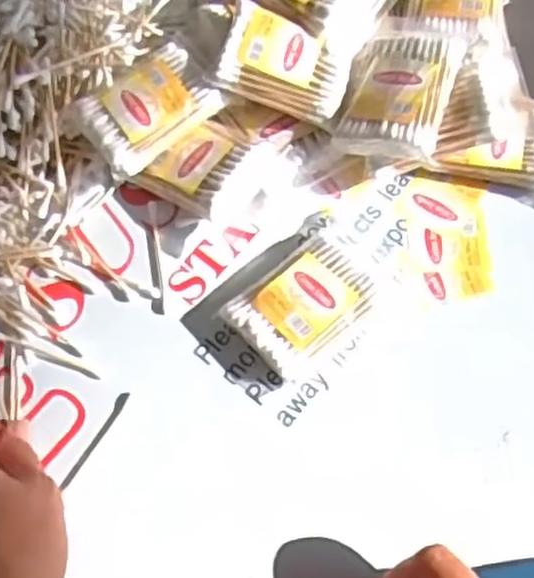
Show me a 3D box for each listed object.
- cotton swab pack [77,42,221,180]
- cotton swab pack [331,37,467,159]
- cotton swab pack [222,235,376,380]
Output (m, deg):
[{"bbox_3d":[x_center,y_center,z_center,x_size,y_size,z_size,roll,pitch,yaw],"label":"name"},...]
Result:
[{"bbox_3d":[-0.069,-0.106,0.448,0.073,0.010,0.051,-37,81,-9],"label":"cotton swab pack"},{"bbox_3d":[0.074,-0.109,0.432,0.054,0.019,0.077,14,67,12],"label":"cotton swab pack"},{"bbox_3d":[0.020,0.009,0.417,0.071,0.019,0.051,-38,68,-14],"label":"cotton swab pack"}]

